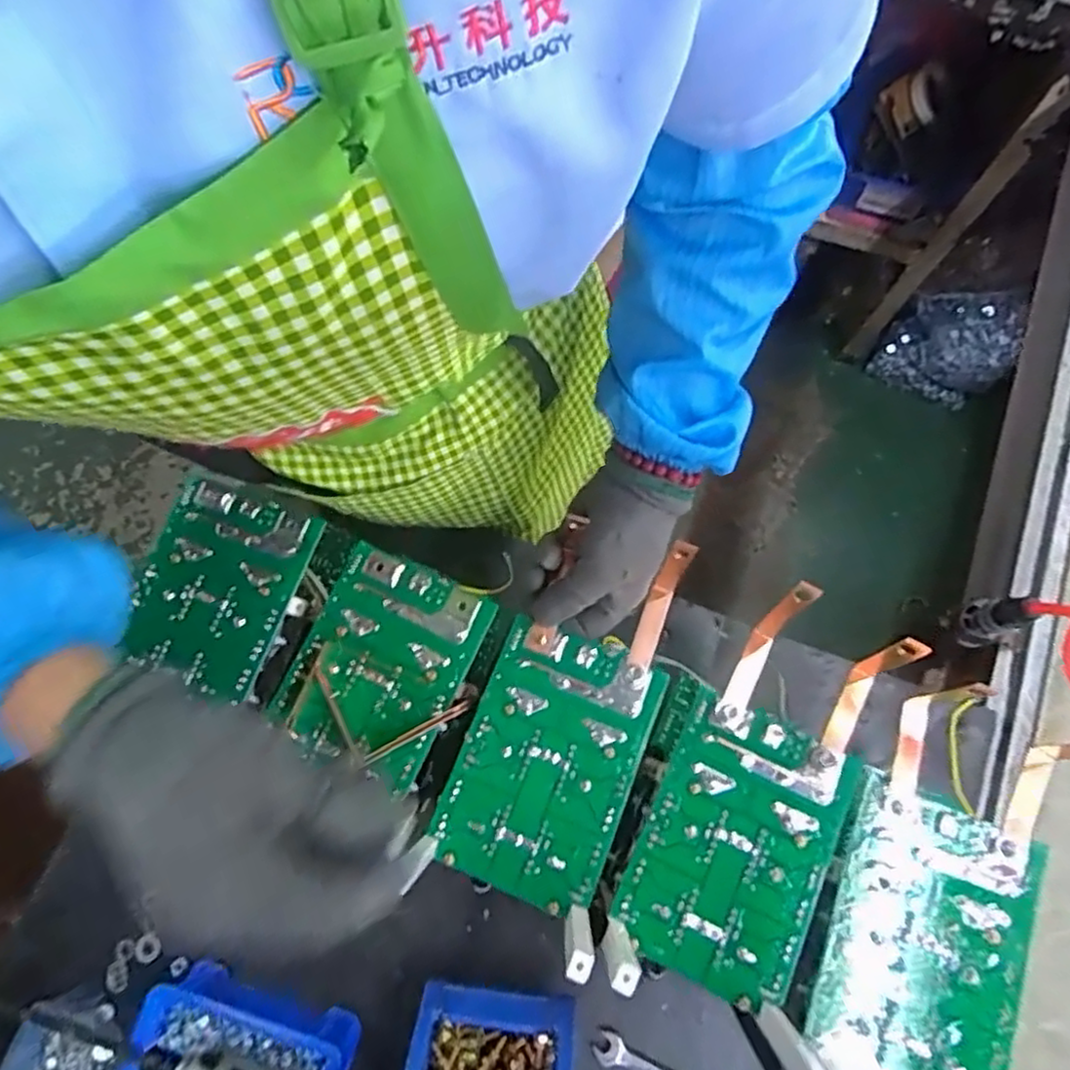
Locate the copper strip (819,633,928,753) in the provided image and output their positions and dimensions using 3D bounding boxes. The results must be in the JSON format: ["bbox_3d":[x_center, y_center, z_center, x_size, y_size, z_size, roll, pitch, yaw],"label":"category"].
[{"bbox_3d":[0.222,0.099,0.435,0.016,0.102,0.047,25,36,8],"label":"copper strip"}]

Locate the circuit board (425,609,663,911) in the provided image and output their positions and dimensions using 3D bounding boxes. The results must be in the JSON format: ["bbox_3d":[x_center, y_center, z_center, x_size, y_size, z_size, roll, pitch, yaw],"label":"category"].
[{"bbox_3d":[0.009,0.149,0.437,0.107,0.008,0.161,21,77,7],"label":"circuit board"}]

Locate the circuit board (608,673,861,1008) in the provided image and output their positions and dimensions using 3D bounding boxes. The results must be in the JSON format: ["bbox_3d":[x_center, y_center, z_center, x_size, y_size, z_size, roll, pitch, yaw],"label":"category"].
[{"bbox_3d":[0.124,0.195,0.421,0.122,0.015,0.163,21,76,7],"label":"circuit board"}]

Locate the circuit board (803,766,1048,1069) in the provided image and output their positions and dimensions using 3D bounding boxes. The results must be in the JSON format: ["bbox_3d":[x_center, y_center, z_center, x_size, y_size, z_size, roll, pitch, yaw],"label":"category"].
[{"bbox_3d":[0.237,0.250,0.403,0.110,0.018,0.165,20,76,7],"label":"circuit board"}]

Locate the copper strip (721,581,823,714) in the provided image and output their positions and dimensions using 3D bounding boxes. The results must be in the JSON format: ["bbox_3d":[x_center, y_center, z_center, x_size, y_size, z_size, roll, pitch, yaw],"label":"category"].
[{"bbox_3d":[0.154,0.078,0.447,0.016,0.078,0.086,30,78,9],"label":"copper strip"}]

